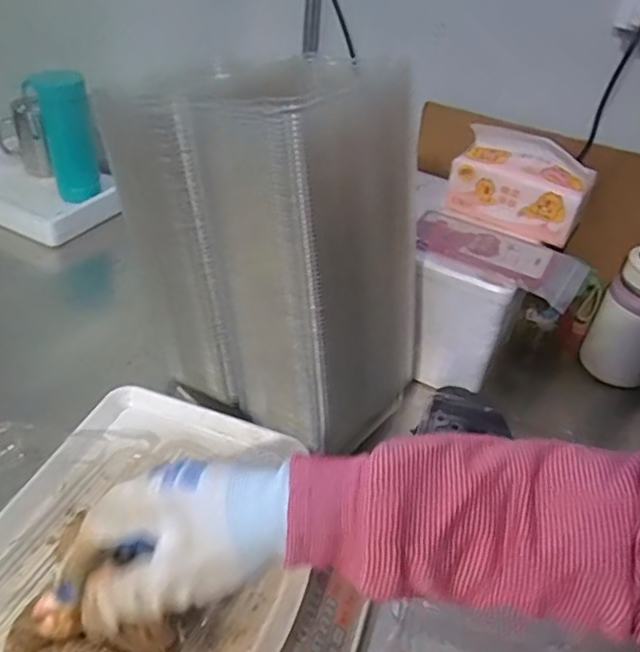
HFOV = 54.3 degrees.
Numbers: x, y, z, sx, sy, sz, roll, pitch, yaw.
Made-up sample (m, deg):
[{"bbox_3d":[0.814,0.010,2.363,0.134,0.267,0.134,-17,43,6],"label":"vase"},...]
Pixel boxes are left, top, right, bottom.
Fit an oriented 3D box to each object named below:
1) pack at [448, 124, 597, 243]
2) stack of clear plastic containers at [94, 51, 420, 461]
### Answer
[{"bbox_3d":[0.243,-0.172,0.765,0.162,0.102,0.063,27,43,25],"label":"pack"},{"bbox_3d":[-0.048,-0.078,0.655,0.285,0.346,0.181,29,44,26],"label":"stack of clear plastic containers"}]

